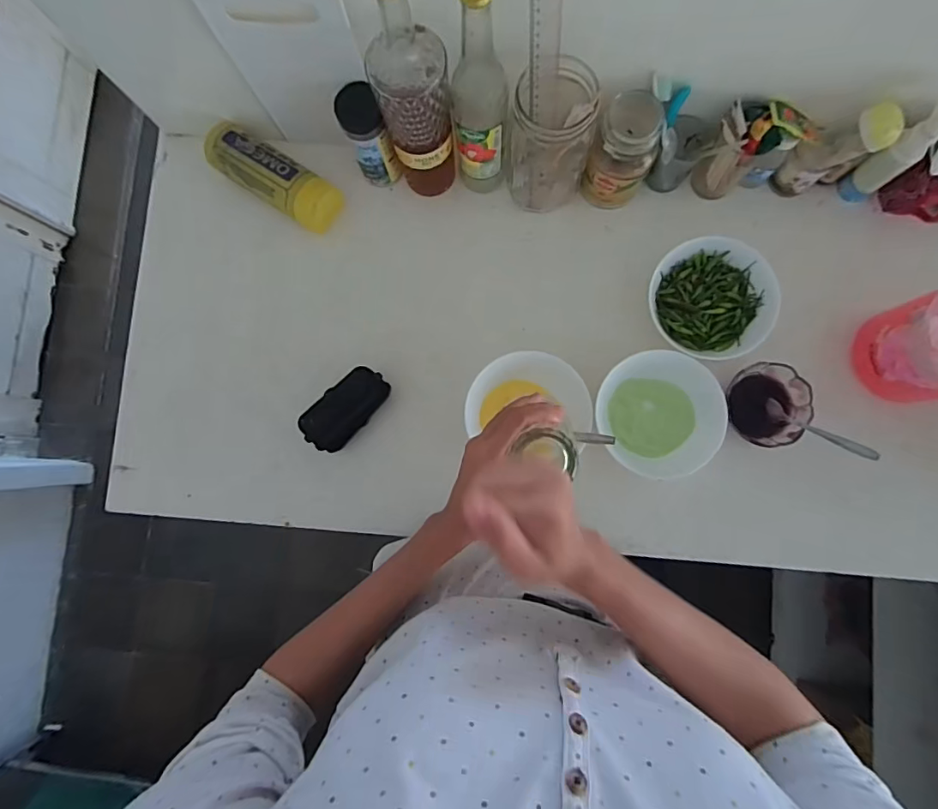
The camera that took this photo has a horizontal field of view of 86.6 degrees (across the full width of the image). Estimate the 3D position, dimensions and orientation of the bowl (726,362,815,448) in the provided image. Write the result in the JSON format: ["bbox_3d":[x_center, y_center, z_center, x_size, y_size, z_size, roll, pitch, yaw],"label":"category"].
[{"bbox_3d":[0.351,-0.001,0.588,0.078,0.042,0.091,-23,84,1],"label":"bowl"}]

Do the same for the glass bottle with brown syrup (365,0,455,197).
[{"bbox_3d":[-0.057,-0.320,0.519,0.073,0.278,0.071,0,85,3],"label":"glass bottle with brown syrup"}]

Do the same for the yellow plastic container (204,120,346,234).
[{"bbox_3d":[-0.248,-0.289,0.636,0.181,0.049,0.063,35,87,6],"label":"yellow plastic container"}]

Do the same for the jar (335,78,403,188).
[{"bbox_3d":[-0.120,-0.318,0.597,0.047,0.120,0.052,-28,84,0],"label":"jar"}]

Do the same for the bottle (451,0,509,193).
[{"bbox_3d":[0.011,-0.317,0.518,0.055,0.272,0.057,0,85,3],"label":"bottle"}]

